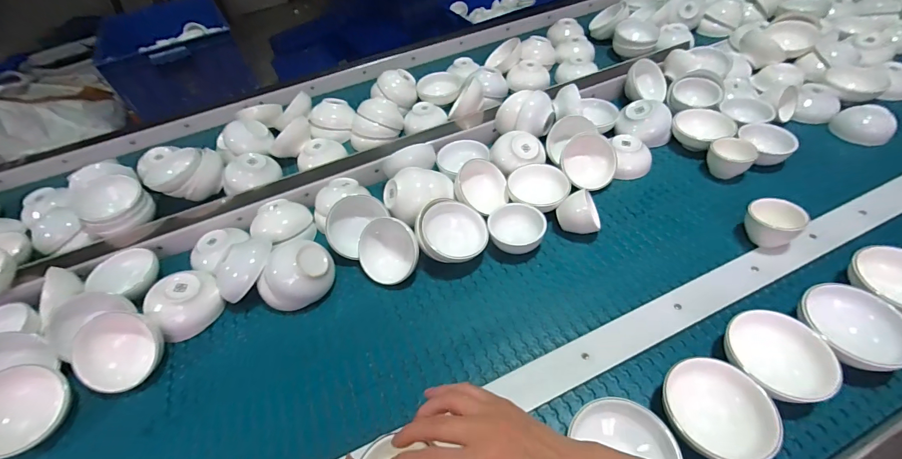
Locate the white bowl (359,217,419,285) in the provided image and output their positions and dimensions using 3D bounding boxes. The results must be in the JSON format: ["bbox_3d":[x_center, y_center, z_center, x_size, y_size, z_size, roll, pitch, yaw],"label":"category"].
[{"bbox_3d":[-0.104,0.041,0.668,0.115,0.065,0.108,-9,69,22],"label":"white bowl"}]

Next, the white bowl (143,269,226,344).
[{"bbox_3d":[-0.442,0.121,0.633,0.088,0.072,0.101,37,60,27],"label":"white bowl"}]

